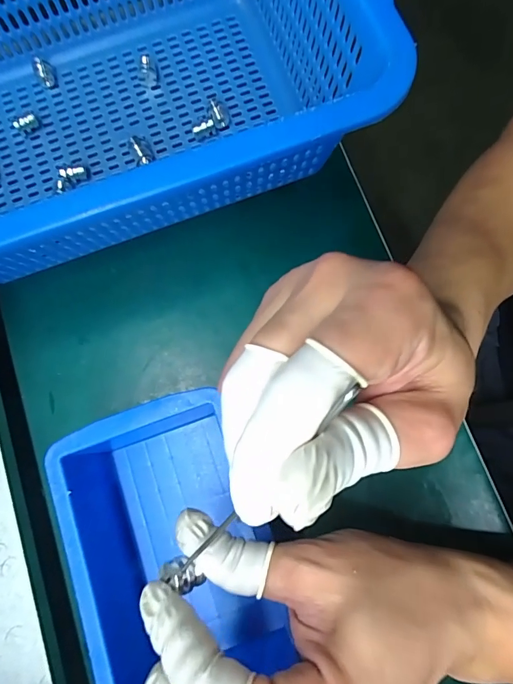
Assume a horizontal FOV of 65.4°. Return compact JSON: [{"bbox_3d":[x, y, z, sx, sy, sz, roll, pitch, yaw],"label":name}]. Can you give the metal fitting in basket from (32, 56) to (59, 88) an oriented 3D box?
[{"bbox_3d":[-0.158,-0.202,0.299,0.014,0.015,0.016,-32,78,-6],"label":"metal fitting in basket"}]

